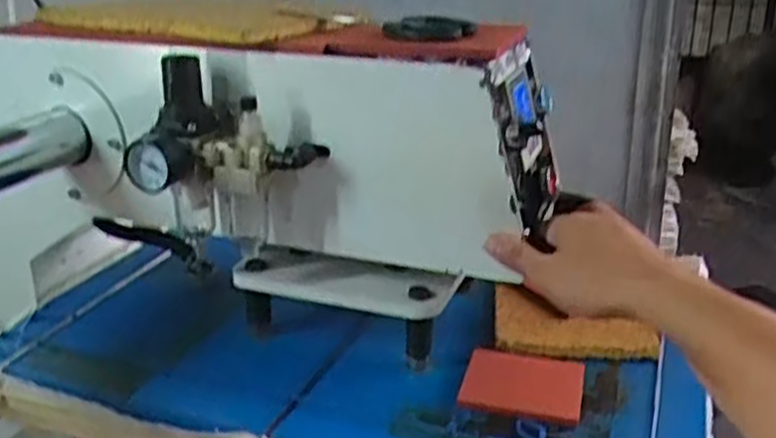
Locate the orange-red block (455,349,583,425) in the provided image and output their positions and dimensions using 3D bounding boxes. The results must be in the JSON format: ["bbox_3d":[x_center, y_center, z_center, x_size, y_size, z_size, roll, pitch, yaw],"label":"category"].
[{"bbox_3d":[0.112,0.137,0.649,0.097,0.055,0.018,6,22,17],"label":"orange-red block"}]

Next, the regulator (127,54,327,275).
[{"bbox_3d":[-0.119,-0.066,0.573,0.119,0.091,0.087,7,22,21],"label":"regulator"}]

